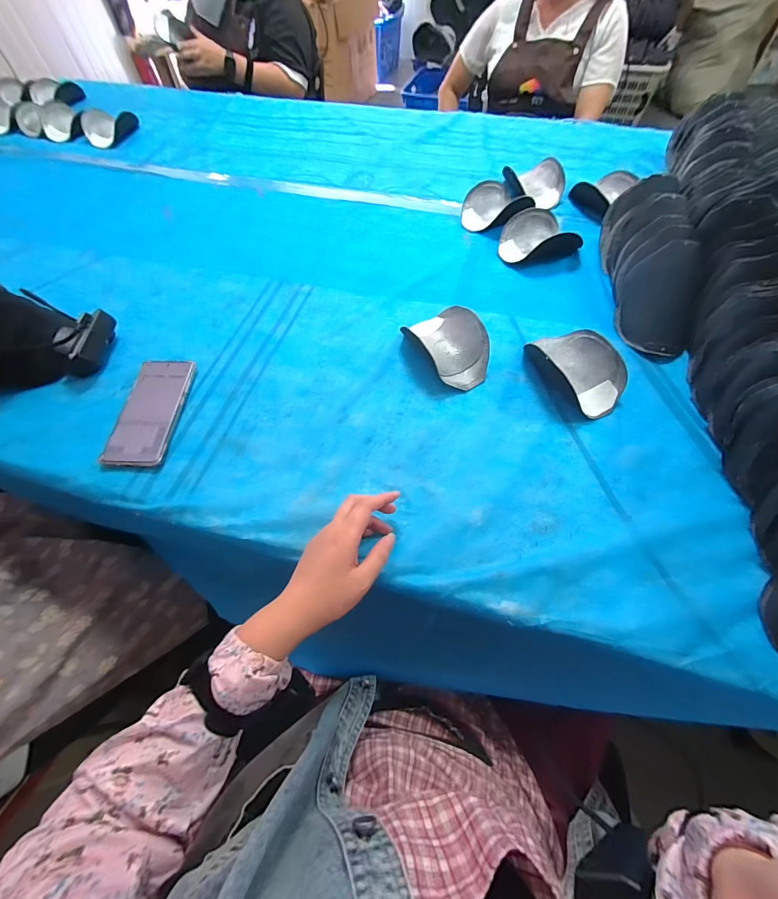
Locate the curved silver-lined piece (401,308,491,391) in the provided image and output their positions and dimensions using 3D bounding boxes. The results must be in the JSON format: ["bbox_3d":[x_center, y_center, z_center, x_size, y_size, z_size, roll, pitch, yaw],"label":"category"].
[{"bbox_3d":[0.086,-0.148,0.507,0.086,0.043,0.134,-24,62,-13],"label":"curved silver-lined piece"}]

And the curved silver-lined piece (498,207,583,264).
[{"bbox_3d":[0.256,-0.375,0.633,0.127,0.037,0.108,-3,60,-1],"label":"curved silver-lined piece"}]

